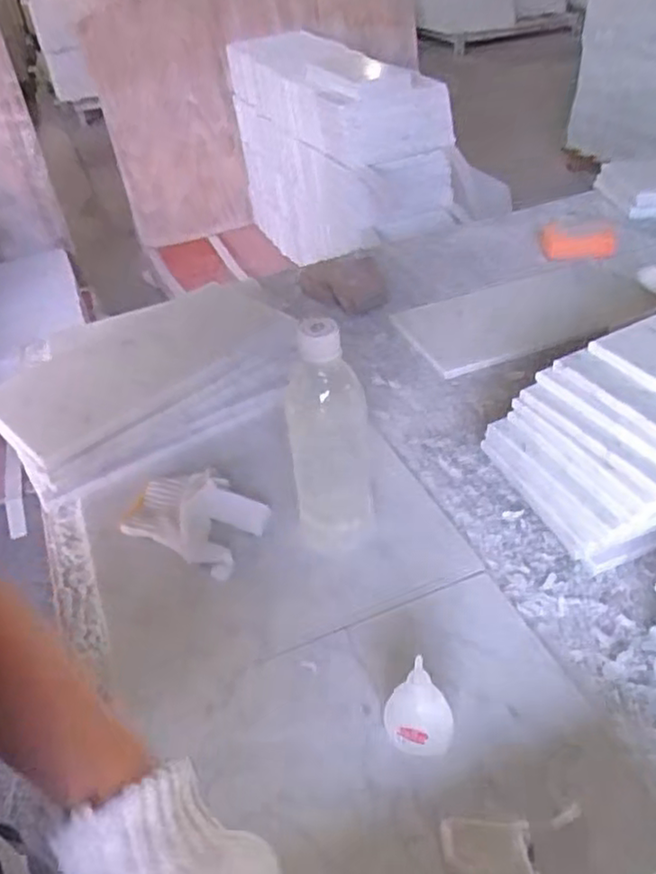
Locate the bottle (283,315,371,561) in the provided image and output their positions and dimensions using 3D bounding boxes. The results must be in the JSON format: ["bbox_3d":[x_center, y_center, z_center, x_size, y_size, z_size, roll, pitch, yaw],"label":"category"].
[{"bbox_3d":[0.003,0.009,0.550,0.065,0.203,0.053,-15,41,-11],"label":"bottle"}]

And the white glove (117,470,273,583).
[{"bbox_3d":[-0.123,0.067,0.620,0.121,0.032,0.079,17,44,27],"label":"white glove"}]

